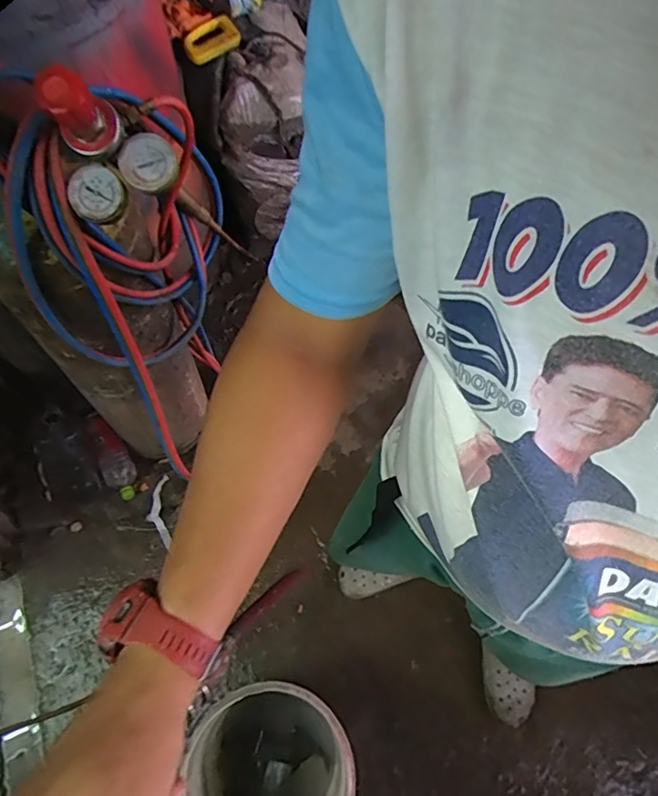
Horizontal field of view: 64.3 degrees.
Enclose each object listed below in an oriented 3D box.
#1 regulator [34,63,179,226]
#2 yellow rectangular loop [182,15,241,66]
[{"bbox_3d":[-0.267,-0.316,0.624,0.141,0.169,0.112,-25,68,-14],"label":"regulator"},{"bbox_3d":[-0.269,-0.816,1.201,0.074,0.052,0.160,25,66,9],"label":"yellow rectangular loop"}]

